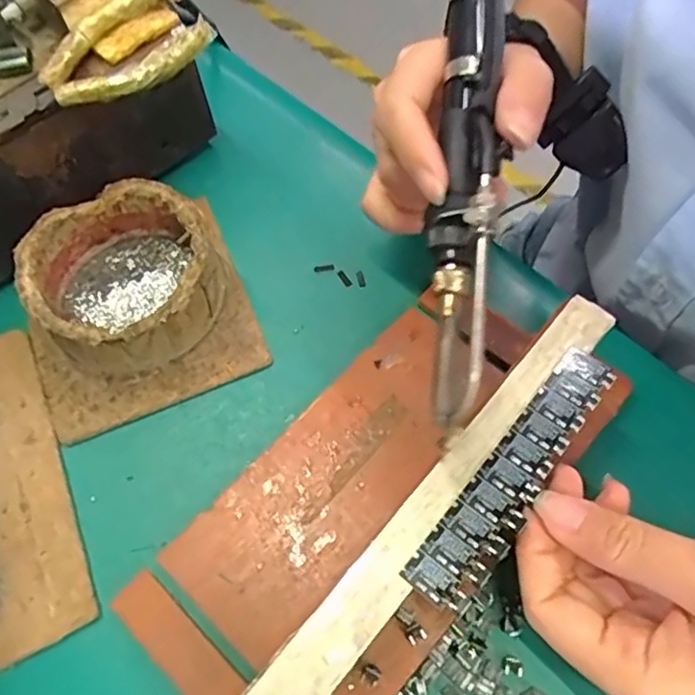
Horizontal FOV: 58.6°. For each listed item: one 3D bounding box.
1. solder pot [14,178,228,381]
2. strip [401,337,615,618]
[{"bbox_3d":[-0.101,-0.032,0.288,0.082,0.041,0.081,-1,62,3],"label":"solder pot"},{"bbox_3d":[0.060,0.042,0.218,0.021,0.004,0.107,35,69,19],"label":"strip"}]

